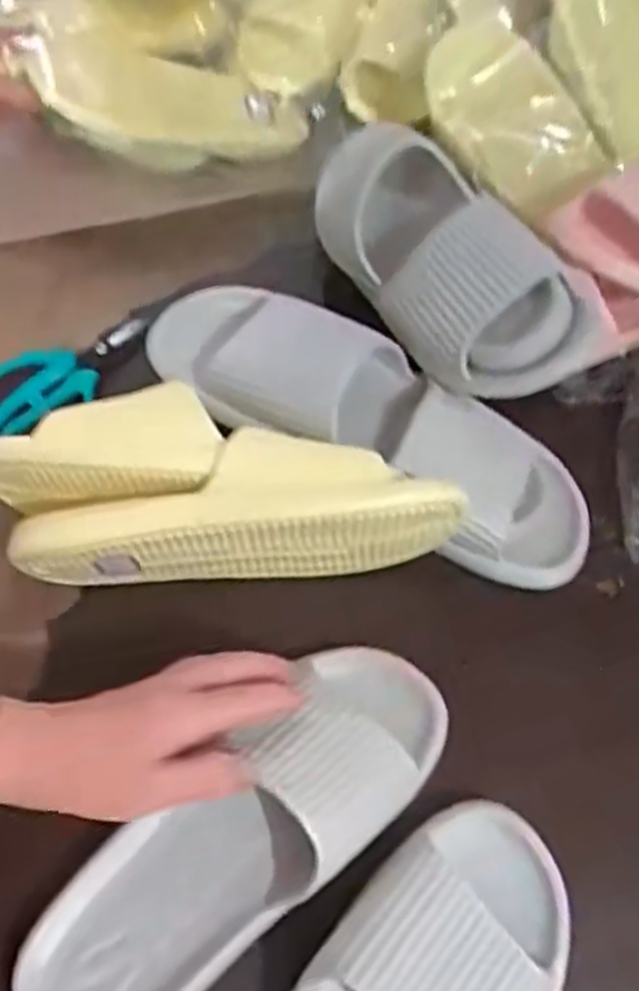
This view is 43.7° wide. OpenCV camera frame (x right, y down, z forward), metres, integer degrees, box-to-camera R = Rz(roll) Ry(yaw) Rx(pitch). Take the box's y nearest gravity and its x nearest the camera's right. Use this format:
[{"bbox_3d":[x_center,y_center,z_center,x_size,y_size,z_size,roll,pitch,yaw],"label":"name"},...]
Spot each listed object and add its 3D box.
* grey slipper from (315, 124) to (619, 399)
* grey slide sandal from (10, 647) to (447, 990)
[{"bbox_3d":[0.090,-0.184,0.579,0.126,0.089,0.268,-28,68,-16],"label":"grey slipper"},{"bbox_3d":[-0.039,0.181,0.425,0.264,0.059,0.093,-38,71,-17],"label":"grey slide sandal"}]

